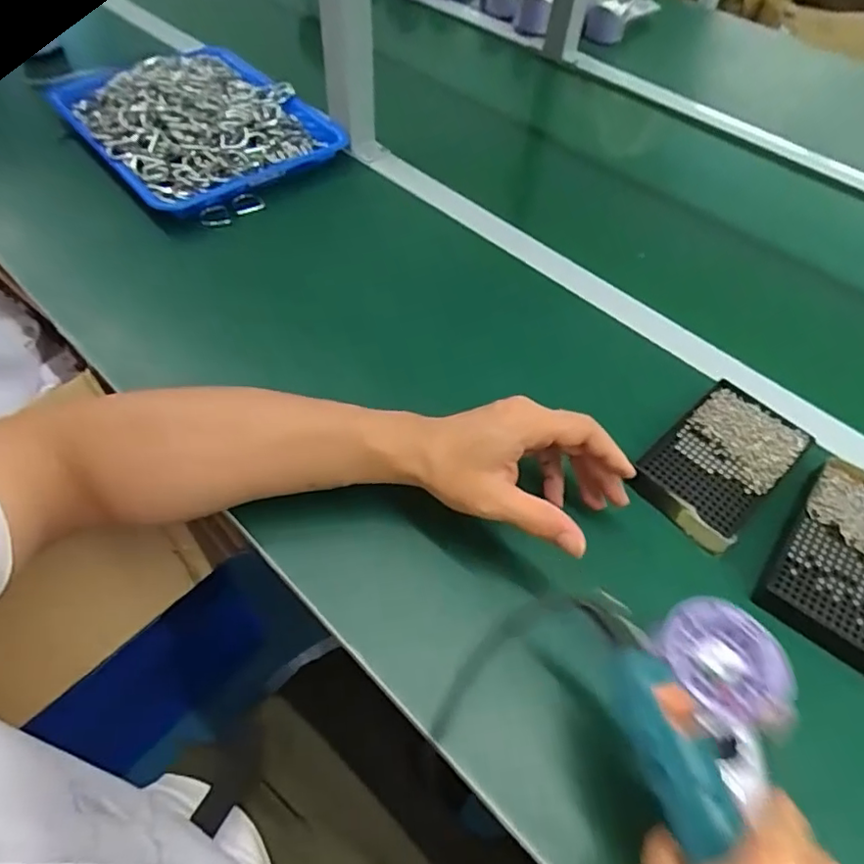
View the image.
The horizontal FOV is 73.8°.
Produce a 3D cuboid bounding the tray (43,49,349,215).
[{"bbox_3d":[-0.287,-0.389,0.695,0.252,0.052,0.324,-34,63,-24],"label":"tray"}]

